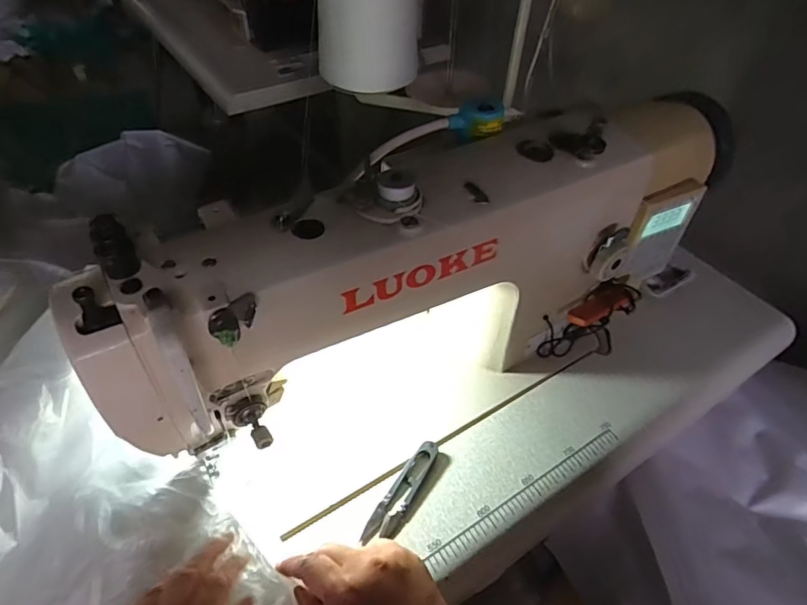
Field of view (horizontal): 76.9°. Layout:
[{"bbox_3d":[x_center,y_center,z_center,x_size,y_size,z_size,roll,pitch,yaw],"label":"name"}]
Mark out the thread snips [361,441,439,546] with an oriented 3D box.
[{"bbox_3d":[0.000,0.159,0.432,0.025,0.010,0.096,21,49,16],"label":"thread snips"}]

